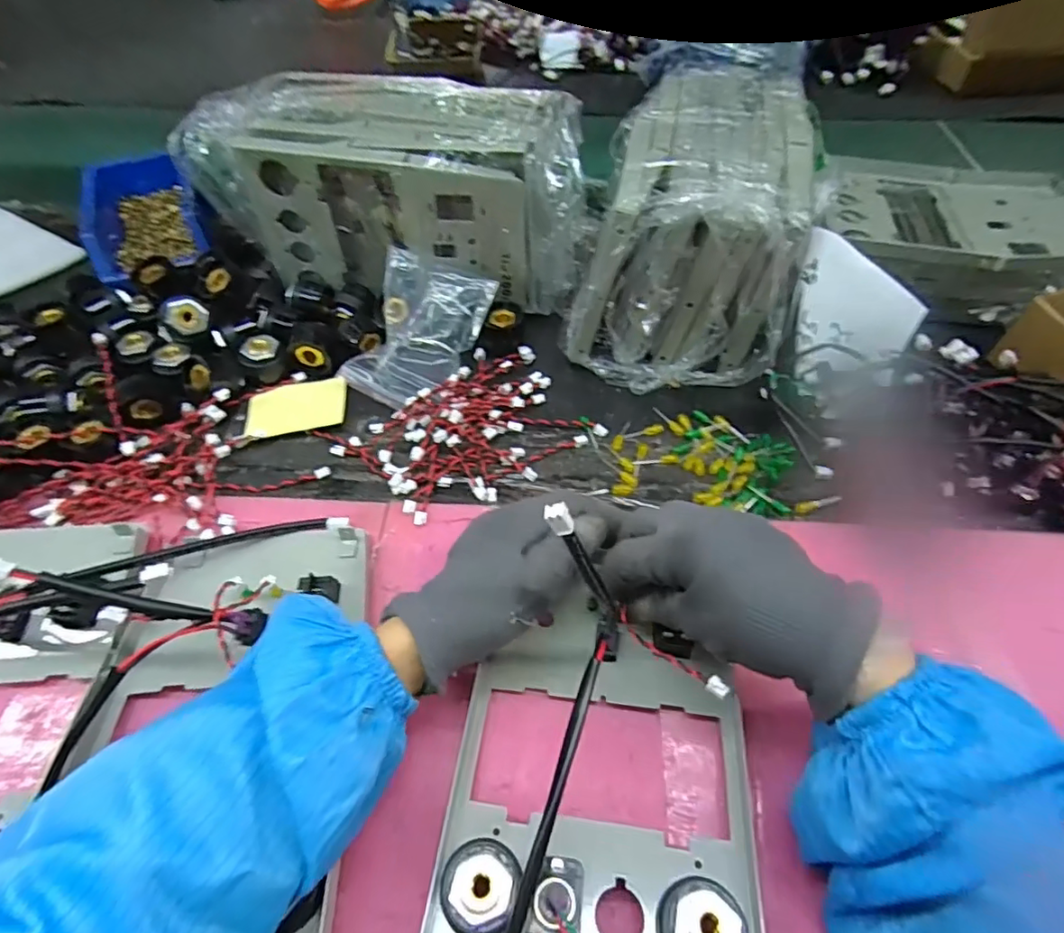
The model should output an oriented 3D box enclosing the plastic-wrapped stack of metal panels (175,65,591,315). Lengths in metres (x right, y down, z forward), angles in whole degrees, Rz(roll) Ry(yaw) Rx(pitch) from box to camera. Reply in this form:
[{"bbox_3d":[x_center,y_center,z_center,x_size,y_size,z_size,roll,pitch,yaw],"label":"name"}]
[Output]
[{"bbox_3d":[-0.120,-0.245,0.530,0.328,0.160,0.136,5,55,4],"label":"plastic-wrapped stack of metal panels"}]

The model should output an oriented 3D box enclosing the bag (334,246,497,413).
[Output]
[{"bbox_3d":[-0.099,-0.121,0.495,0.095,0.065,0.123,19,56,14],"label":"bag"}]

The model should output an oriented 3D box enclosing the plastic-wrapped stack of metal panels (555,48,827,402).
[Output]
[{"bbox_3d":[0.145,-0.190,0.487,0.168,0.159,0.230,19,56,14],"label":"plastic-wrapped stack of metal panels"}]

